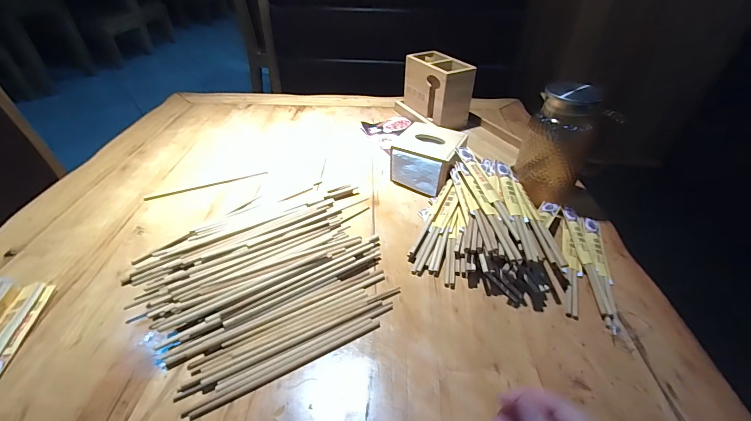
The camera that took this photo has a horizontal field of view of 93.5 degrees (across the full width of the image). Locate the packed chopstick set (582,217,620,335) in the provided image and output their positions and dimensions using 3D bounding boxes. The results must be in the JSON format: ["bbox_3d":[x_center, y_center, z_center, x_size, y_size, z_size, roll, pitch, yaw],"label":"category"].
[{"bbox_3d":[0.359,0.087,0.562,0.034,0.014,0.250,12,39,14],"label":"packed chopstick set"}]

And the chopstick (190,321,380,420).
[{"bbox_3d":[-0.098,0.189,0.432,0.234,0.006,0.008,-19,42,-24],"label":"chopstick"}]

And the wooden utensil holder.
[{"bbox_3d":[0.163,-0.313,0.937,0.097,0.170,0.167,-20,44,-24],"label":"wooden utensil holder"}]

